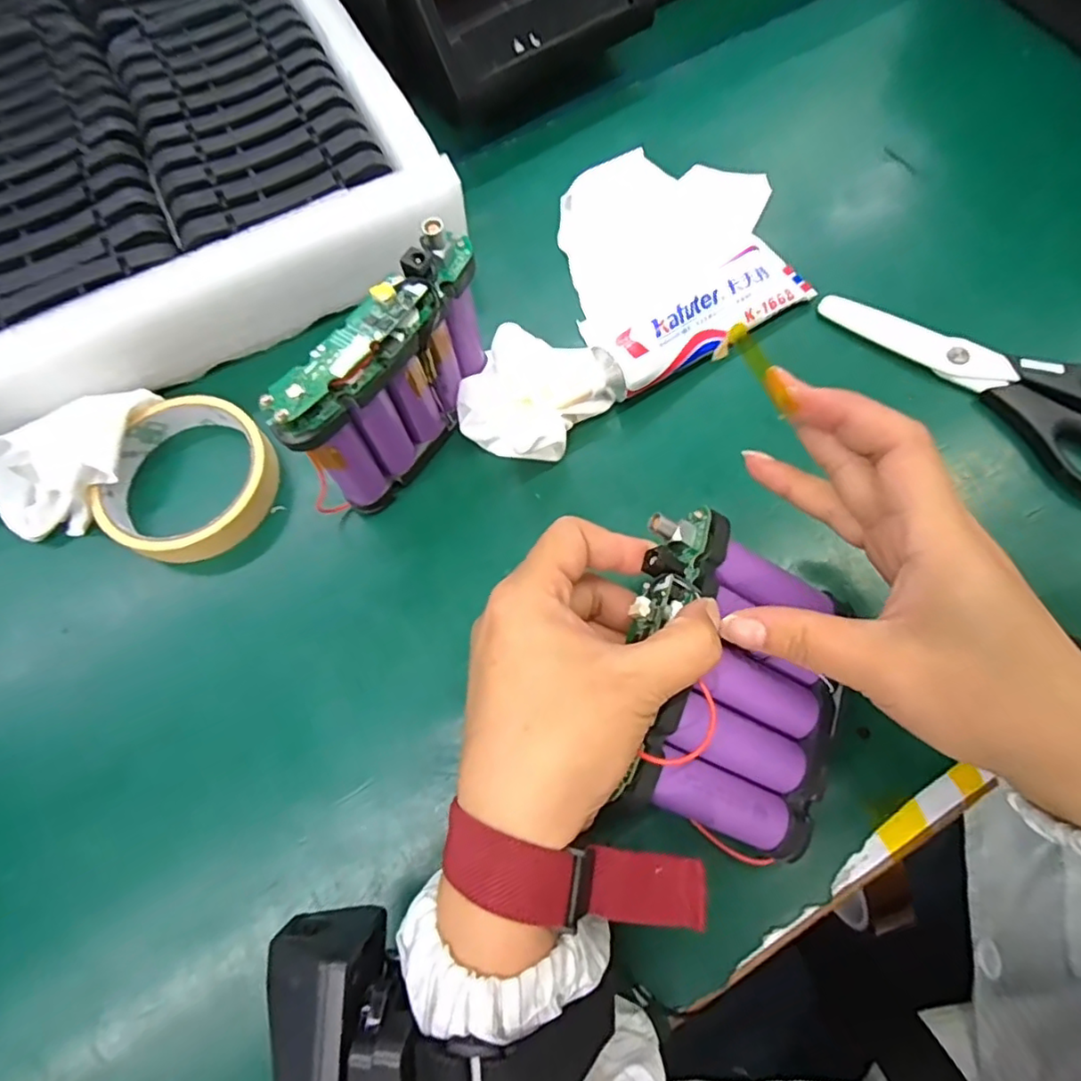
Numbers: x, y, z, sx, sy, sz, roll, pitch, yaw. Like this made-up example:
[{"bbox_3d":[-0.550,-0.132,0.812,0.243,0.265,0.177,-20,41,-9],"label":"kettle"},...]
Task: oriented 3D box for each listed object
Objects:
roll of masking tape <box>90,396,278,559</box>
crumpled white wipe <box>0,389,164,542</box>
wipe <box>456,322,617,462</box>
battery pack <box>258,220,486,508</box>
[{"bbox_3d":[-0.182,-0.033,0.321,0.085,0.029,0.087,-1,69,2],"label":"roll of masking tape"},{"bbox_3d":[-0.239,-0.040,0.318,0.091,0.038,0.056,-27,67,-5],"label":"crumpled white wipe"},{"bbox_3d":[-0.003,-0.074,0.320,0.060,0.032,0.067,34,74,14],"label":"wipe"},{"bbox_3d":[-0.066,-0.071,0.289,0.026,0.093,0.117,34,74,14],"label":"battery pack"}]

